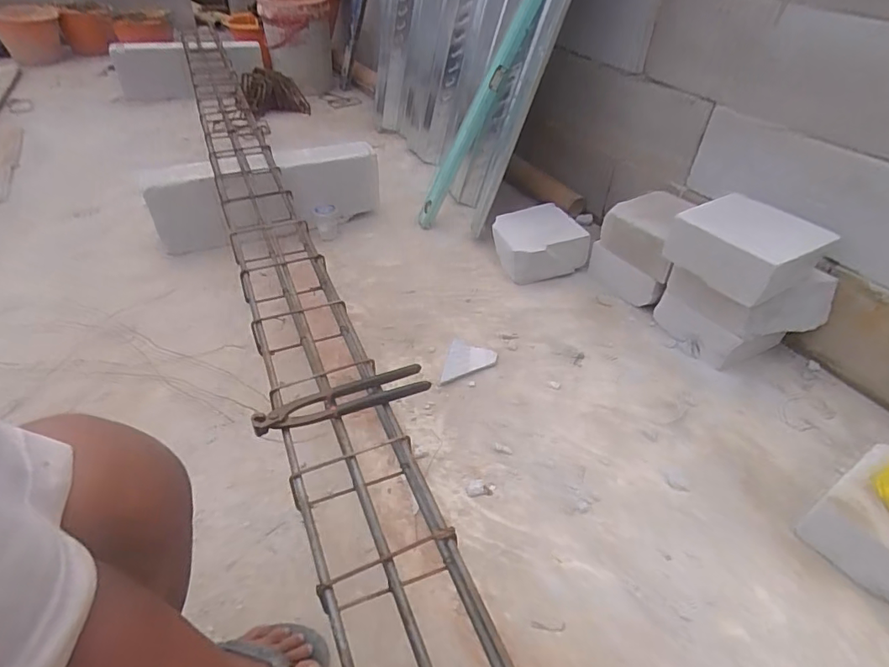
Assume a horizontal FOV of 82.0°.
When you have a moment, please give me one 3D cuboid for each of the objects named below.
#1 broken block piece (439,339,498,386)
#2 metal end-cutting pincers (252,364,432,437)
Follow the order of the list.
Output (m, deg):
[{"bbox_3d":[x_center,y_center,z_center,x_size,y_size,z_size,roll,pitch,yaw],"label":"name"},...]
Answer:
[{"bbox_3d":[0.051,0.072,1.106,0.107,0.007,0.135,14,41,11],"label":"broken block piece"},{"bbox_3d":[-0.129,0.087,0.664,0.224,0.019,0.048,-15,44,-20],"label":"metal end-cutting pincers"}]

